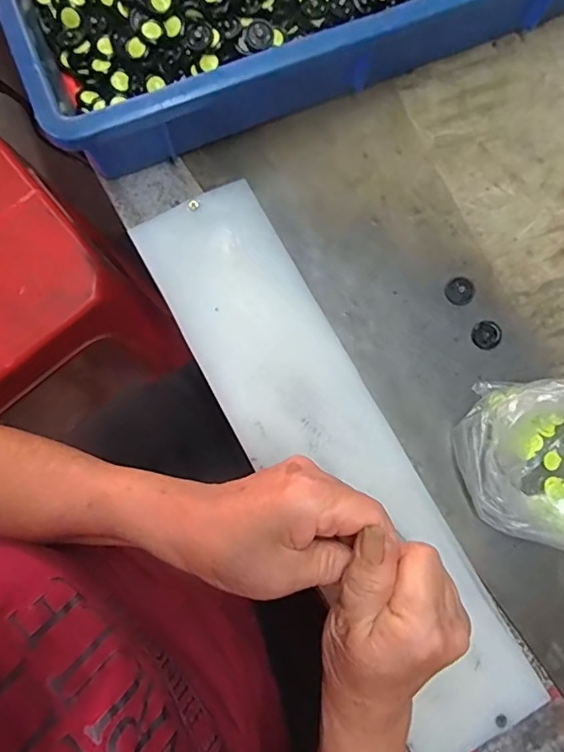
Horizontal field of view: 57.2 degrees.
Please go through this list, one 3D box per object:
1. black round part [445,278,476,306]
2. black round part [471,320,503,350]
[{"bbox_3d":[0.131,-0.062,0.379,0.022,0.005,0.020,0,81,-1],"label":"black round part"},{"bbox_3d":[0.147,-0.030,0.370,0.022,0.004,0.020,0,81,-1],"label":"black round part"}]

